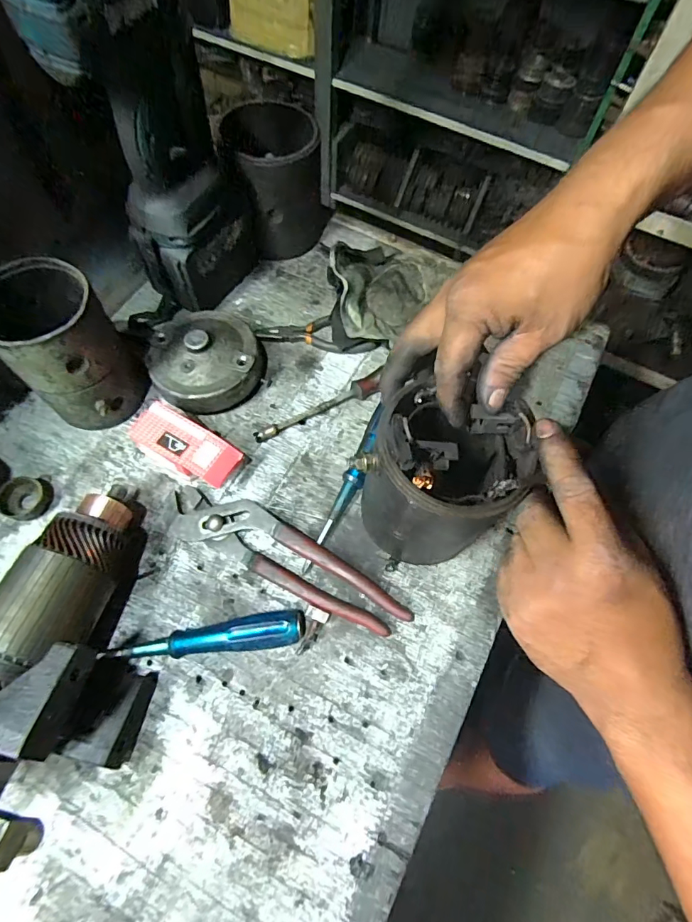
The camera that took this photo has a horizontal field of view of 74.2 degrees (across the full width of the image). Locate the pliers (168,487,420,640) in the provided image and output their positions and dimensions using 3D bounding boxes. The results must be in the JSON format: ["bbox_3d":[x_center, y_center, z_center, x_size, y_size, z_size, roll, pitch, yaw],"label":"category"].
[{"bbox_3d":[-0.054,0.083,0.405,0.229,0.021,0.051,23,67,8],"label":"pliers"}]

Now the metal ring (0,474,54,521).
[{"bbox_3d":[-0.291,0.031,0.417,0.038,0.018,0.045,23,67,8],"label":"metal ring"}]

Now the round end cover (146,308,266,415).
[{"bbox_3d":[-0.142,-0.104,0.468,0.112,0.058,0.106,1,66,-2],"label":"round end cover"}]

